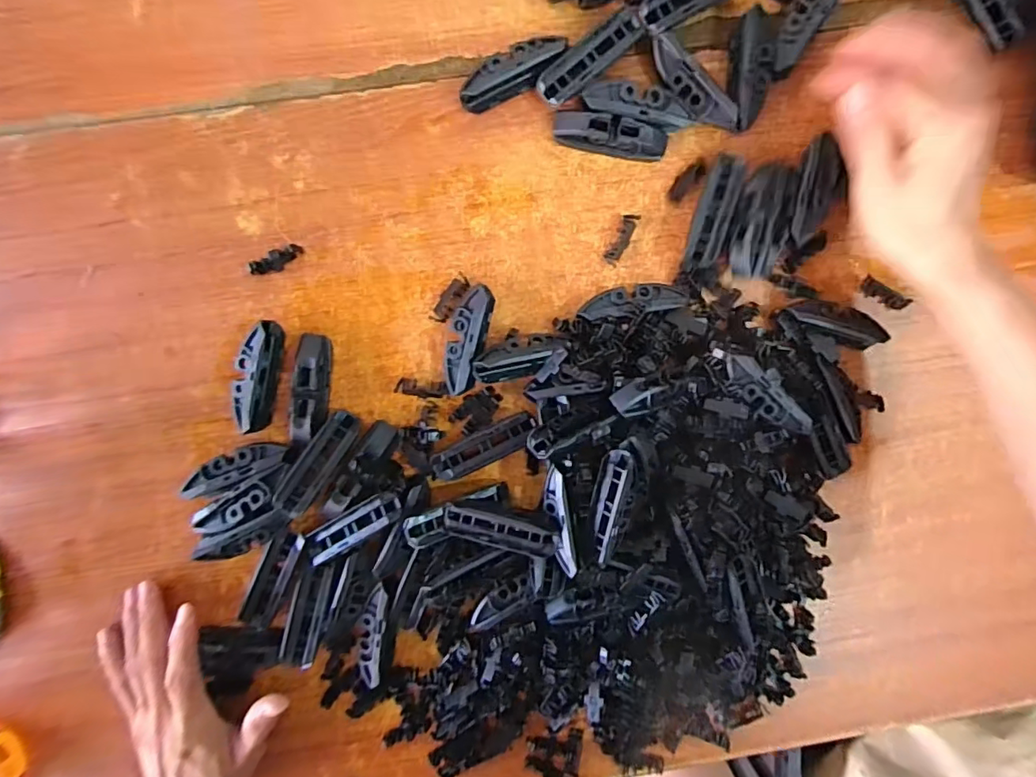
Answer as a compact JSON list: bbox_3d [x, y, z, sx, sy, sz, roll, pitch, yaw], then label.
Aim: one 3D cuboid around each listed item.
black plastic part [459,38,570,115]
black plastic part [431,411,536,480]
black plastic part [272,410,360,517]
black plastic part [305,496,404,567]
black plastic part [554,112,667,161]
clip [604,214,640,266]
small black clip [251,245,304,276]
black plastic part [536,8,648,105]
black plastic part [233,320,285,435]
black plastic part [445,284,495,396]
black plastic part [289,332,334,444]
[{"bbox_3d":[-0.004,-0.196,0.333,0.069,0.019,0.022,-25,98,0],"label":"black plastic part"},{"bbox_3d":[-0.023,0.038,0.359,0.074,0.013,0.020,-27,98,0],"label":"black plastic part"},{"bbox_3d":[-0.129,0.048,0.348,0.022,0.007,0.073,32,80,-4],"label":"black plastic part"},{"bbox_3d":[-0.108,0.090,0.350,0.070,0.013,0.020,-33,98,1],"label":"black plastic part"},{"bbox_3d":[0.059,-0.159,0.341,0.072,0.018,0.020,11,96,-5],"label":"black plastic part"},{"bbox_3d":[0.069,-0.098,0.357,0.011,0.006,0.035,23,95,-6],"label":"clip"},{"bbox_3d":[-0.154,-0.082,0.343,0.034,0.009,0.012,-30,98,1],"label":"small black clip"},{"bbox_3d":[0.045,-0.205,0.334,0.074,0.012,0.022,-38,97,2],"label":"black plastic part"},{"bbox_3d":[-0.167,-0.008,0.346,0.022,0.020,0.070,12,96,-5],"label":"black plastic part"},{"bbox_3d":[-0.033,-0.031,0.349,0.023,0.021,0.070,13,96,-5],"label":"black plastic part"},{"bbox_3d":[-0.133,-0.001,0.347,0.018,0.022,0.068,8,96,-4],"label":"black plastic part"}]

